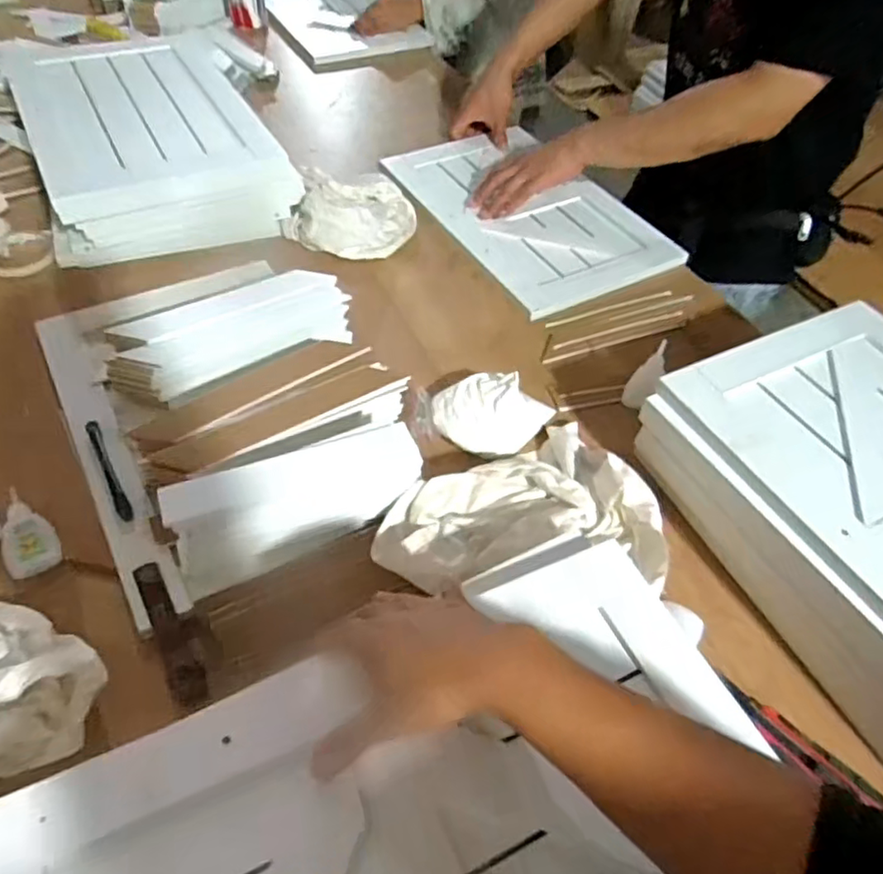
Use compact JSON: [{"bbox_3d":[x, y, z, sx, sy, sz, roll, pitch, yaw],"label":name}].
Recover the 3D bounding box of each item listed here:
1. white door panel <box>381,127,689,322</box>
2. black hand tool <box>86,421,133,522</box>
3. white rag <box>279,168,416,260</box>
[{"bbox_3d":[0.129,-0.345,0.950,0.274,0.022,0.437,-23,56,-21],"label":"white door panel"},{"bbox_3d":[-0.311,0.029,0.587,0.012,0.012,0.122,-25,57,-23],"label":"black hand tool"},{"bbox_3d":[-0.123,-0.320,0.884,0.169,0.063,0.162,11,51,4],"label":"white rag"}]

